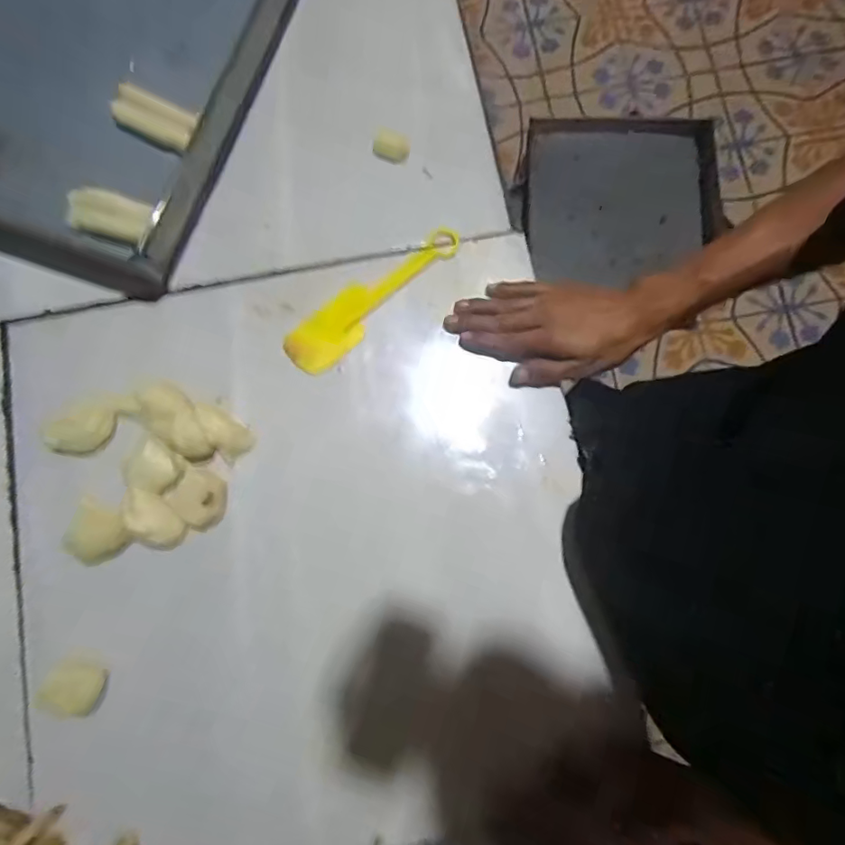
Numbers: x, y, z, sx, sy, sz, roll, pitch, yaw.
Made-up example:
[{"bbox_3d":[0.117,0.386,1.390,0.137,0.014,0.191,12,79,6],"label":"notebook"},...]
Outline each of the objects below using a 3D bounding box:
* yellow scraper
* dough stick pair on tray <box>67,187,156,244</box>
[{"bbox_3d":[-0.047,-0.119,0.480,0.191,0.006,0.044,-43,83,-8],"label":"yellow scraper"},{"bbox_3d":[-0.292,-0.195,0.479,0.082,0.012,0.040,17,80,2],"label":"dough stick pair on tray"}]

